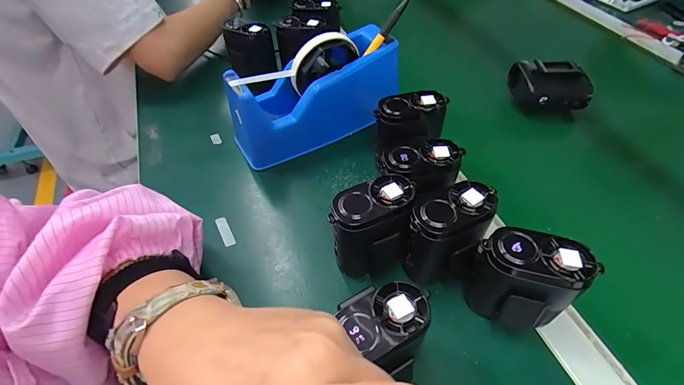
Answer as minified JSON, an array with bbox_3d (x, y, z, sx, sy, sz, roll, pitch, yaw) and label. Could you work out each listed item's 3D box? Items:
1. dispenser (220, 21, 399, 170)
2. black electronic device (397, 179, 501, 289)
[{"bbox_3d":[-0.030,-0.117,0.419,0.198,0.107,0.069,-24,53,-18],"label":"dispenser"},{"bbox_3d":[0.086,0.037,0.298,0.072,0.081,0.041,-26,54,-19],"label":"black electronic device"}]

